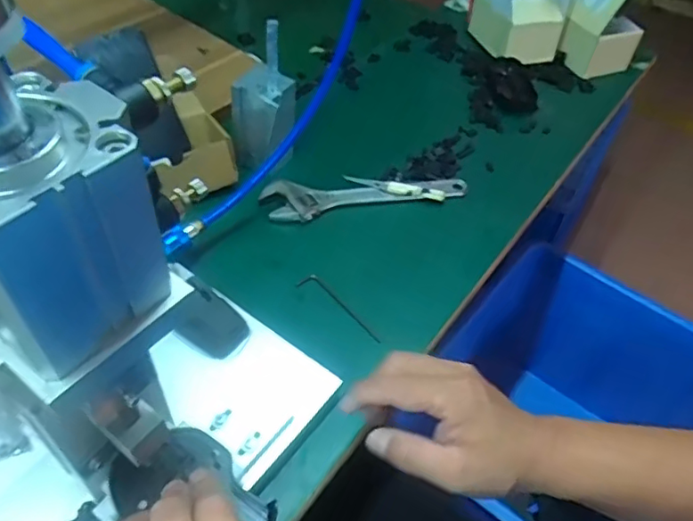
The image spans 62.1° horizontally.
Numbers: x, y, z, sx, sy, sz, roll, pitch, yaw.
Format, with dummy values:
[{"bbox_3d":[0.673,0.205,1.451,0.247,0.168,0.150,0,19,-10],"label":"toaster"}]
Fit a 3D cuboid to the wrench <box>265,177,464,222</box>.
[{"bbox_3d":[0.025,-0.080,0.662,0.232,0.024,0.056,-12,51,-15],"label":"wrench"}]

